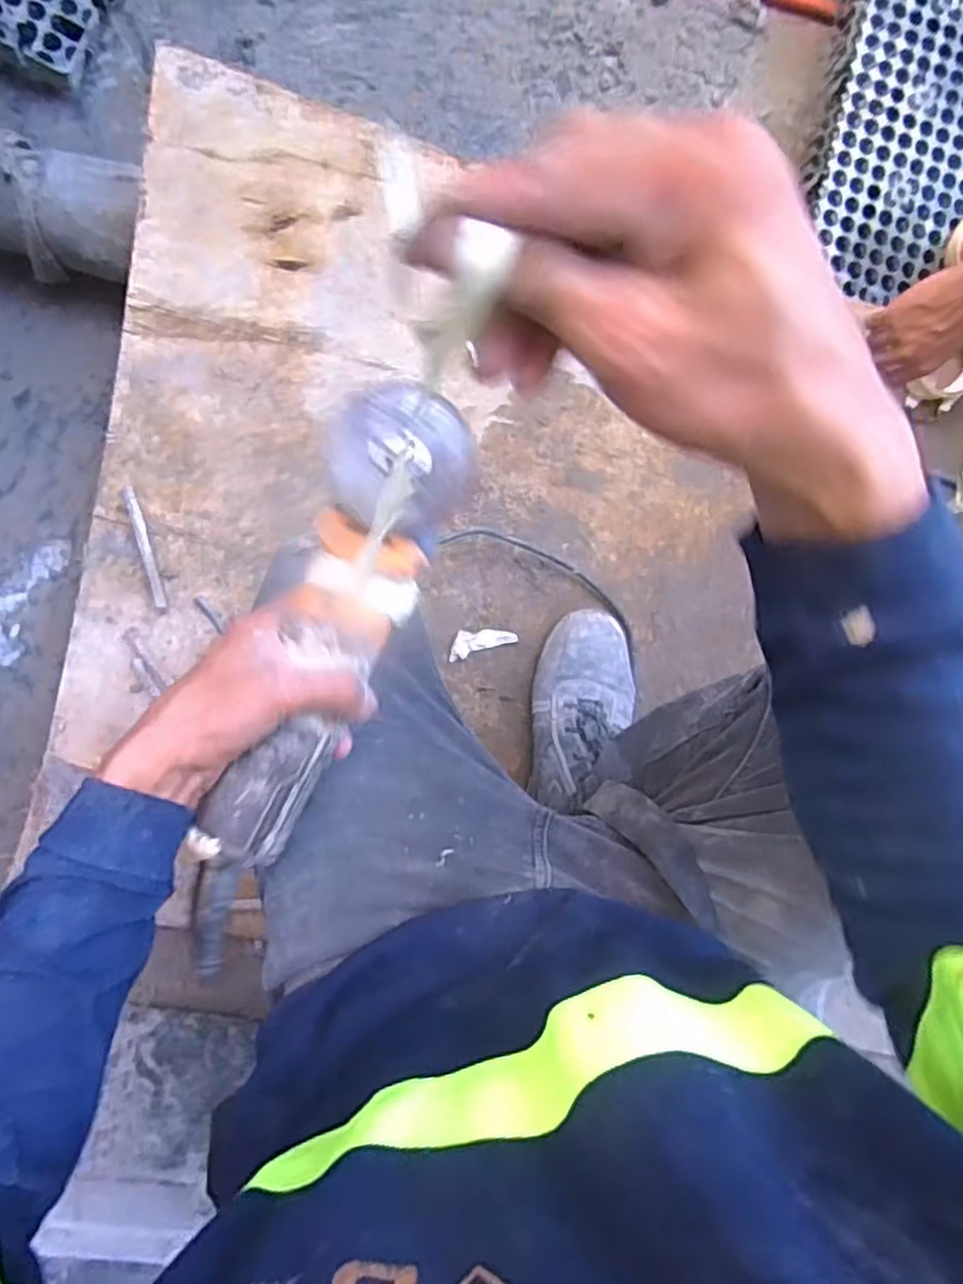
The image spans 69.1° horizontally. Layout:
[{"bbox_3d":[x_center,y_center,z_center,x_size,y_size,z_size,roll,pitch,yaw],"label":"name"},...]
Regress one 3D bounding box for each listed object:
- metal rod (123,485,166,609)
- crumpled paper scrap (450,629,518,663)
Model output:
[{"bbox_3d":[-0.344,-0.096,0.717,0.013,0.004,0.124,-12,102,-8],"label":"metal rod"},{"bbox_3d":[-0.001,-0.003,0.785,0.077,0.012,0.029,-18,90,-8],"label":"crumpled paper scrap"}]

